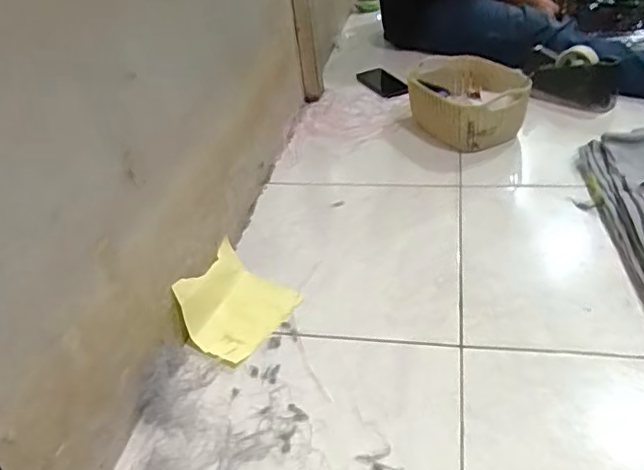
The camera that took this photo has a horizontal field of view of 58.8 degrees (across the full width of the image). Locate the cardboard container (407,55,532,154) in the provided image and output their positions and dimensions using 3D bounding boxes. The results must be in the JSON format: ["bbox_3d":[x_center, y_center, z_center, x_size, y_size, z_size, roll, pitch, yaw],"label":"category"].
[{"bbox_3d":[0.310,-0.292,1.234,0.247,0.104,0.304,4,37,14],"label":"cardboard container"}]

